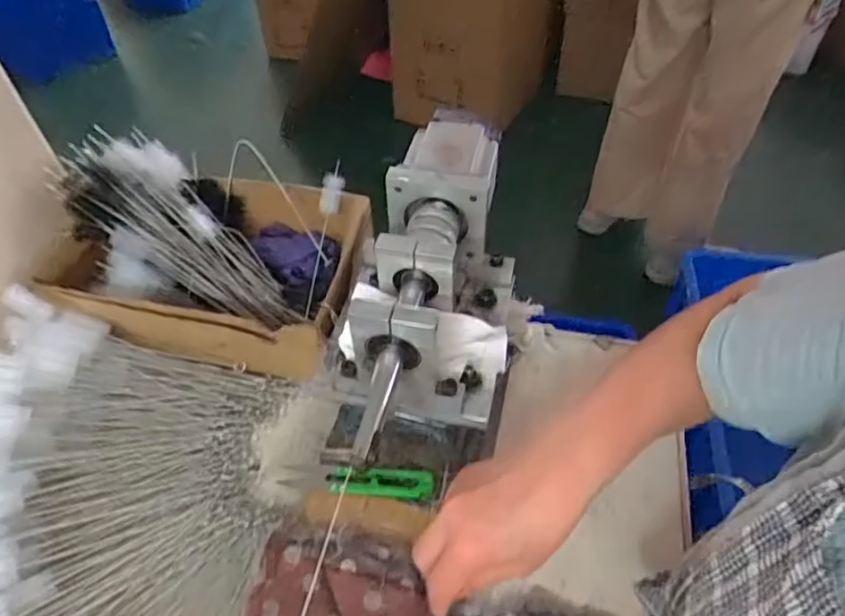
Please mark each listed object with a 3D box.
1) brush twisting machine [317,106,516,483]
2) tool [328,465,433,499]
[{"bbox_3d":[0.004,-0.008,0.485,0.139,0.149,0.316,9,48,10],"label":"brush twisting machine"},{"bbox_3d":[-0.031,0.132,0.446,0.077,0.010,0.025,1,48,2],"label":"tool"}]

